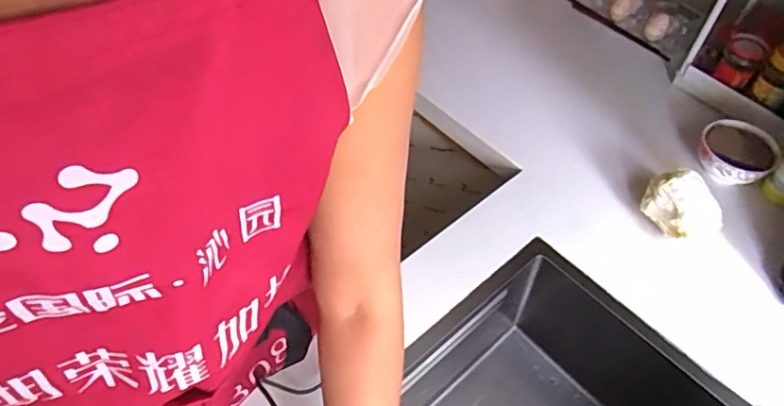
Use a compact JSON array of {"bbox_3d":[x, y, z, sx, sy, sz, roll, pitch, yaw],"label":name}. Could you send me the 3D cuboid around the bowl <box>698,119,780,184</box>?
[{"bbox_3d":[0.562,-0.077,0.875,0.112,0.071,0.114,2,54,-3],"label":"bowl"}]

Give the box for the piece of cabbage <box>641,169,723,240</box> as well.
[{"bbox_3d":[0.432,0.007,0.788,0.076,0.092,0.098,-18,58,-17],"label":"piece of cabbage"}]

